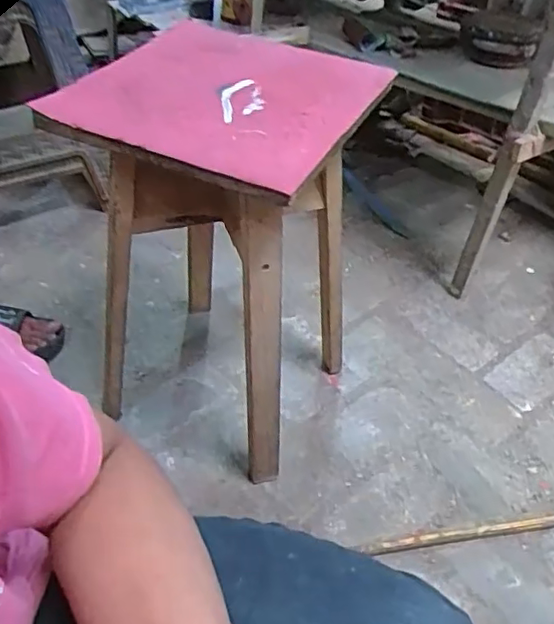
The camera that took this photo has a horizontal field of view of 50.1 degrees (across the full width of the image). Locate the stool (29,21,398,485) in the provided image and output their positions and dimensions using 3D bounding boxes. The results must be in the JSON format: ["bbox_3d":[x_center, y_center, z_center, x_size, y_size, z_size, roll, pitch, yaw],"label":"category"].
[{"bbox_3d":[-0.064,-0.060,0.773,0.280,0.494,0.307,21,44,15],"label":"stool"}]

